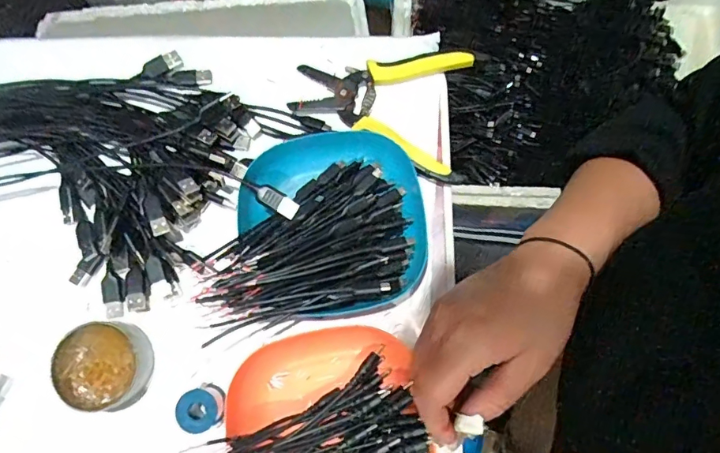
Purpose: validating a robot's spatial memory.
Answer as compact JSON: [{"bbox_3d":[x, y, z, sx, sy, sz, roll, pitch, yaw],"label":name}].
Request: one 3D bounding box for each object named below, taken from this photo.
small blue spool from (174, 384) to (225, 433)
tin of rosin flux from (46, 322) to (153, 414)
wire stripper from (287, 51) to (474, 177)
[{"bbox_3d":[-0.116,0.133,0.357,0.028,0.024,0.028,0,79,1],"label":"small blue spool"},{"bbox_3d":[-0.193,0.105,0.369,0.062,0.028,0.062,0,79,1],"label":"tin of rosin flux"},{"bbox_3d":[0.015,-0.108,0.413,0.140,0.021,0.102,13,80,3],"label":"wire stripper"}]

